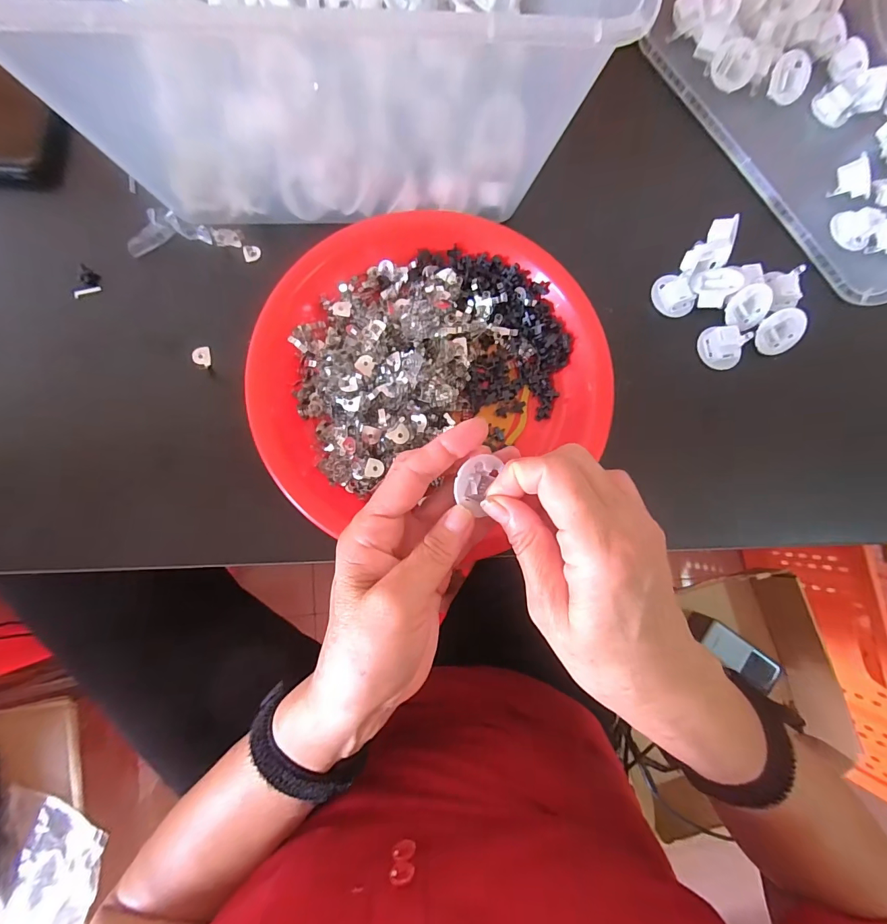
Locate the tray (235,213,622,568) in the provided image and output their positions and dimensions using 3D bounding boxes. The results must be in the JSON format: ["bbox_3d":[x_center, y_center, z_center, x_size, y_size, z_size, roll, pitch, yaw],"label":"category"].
[{"bbox_3d":[-0.005,-0.062,0.275,0.228,0.019,0.218,0,83,-3],"label":"tray"}]

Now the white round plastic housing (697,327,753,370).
[{"bbox_3d":[0.204,-0.084,0.301,0.025,0.021,0.030,-7,84,-4],"label":"white round plastic housing"}]

